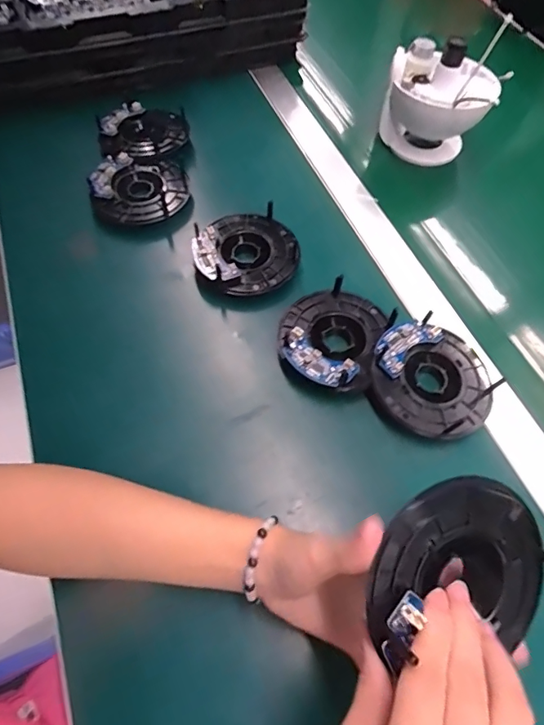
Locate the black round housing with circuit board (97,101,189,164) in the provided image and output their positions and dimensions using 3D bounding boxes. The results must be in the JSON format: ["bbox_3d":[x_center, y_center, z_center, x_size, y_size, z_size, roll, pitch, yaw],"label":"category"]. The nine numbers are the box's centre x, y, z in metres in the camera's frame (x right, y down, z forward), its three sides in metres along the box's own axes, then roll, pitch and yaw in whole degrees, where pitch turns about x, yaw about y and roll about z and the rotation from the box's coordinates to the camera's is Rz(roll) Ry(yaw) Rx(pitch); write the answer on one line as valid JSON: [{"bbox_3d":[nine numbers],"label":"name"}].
[{"bbox_3d":[-0.147,-0.264,0.524,0.099,0.023,0.095,2,60,-4],"label":"black round housing with circuit board"}]

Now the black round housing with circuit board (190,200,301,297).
[{"bbox_3d":[-0.025,-0.108,0.442,0.097,0.033,0.096,2,60,-4],"label":"black round housing with circuit board"}]

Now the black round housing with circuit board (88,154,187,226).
[{"bbox_3d":[-0.138,-0.184,0.477,0.094,0.025,0.085,-4,61,-7],"label":"black round housing with circuit board"}]

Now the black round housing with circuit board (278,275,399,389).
[{"bbox_3d":[0.051,-0.024,0.395,0.085,0.028,0.099,26,61,10],"label":"black round housing with circuit board"}]

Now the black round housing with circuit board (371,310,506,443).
[{"bbox_3d":[0.133,0.014,0.373,0.099,0.028,0.094,2,60,-4],"label":"black round housing with circuit board"}]

